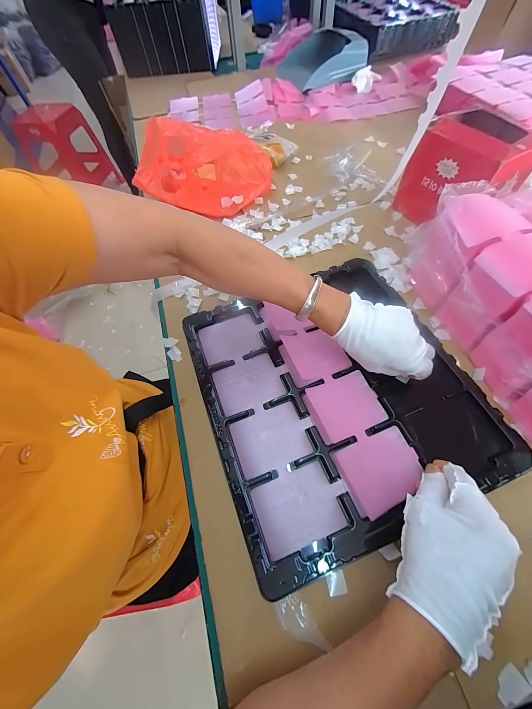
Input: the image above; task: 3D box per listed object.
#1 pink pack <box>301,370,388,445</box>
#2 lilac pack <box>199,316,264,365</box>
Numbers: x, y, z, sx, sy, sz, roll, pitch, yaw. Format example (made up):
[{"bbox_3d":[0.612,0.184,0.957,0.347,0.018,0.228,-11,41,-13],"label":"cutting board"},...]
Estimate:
[{"bbox_3d":[0.101,0.063,0.339,0.087,0.024,0.074,-23,62,-9],"label":"pink pack"},{"bbox_3d":[-0.053,-0.024,0.417,0.094,0.005,0.071,-19,62,-7],"label":"lilac pack"}]

